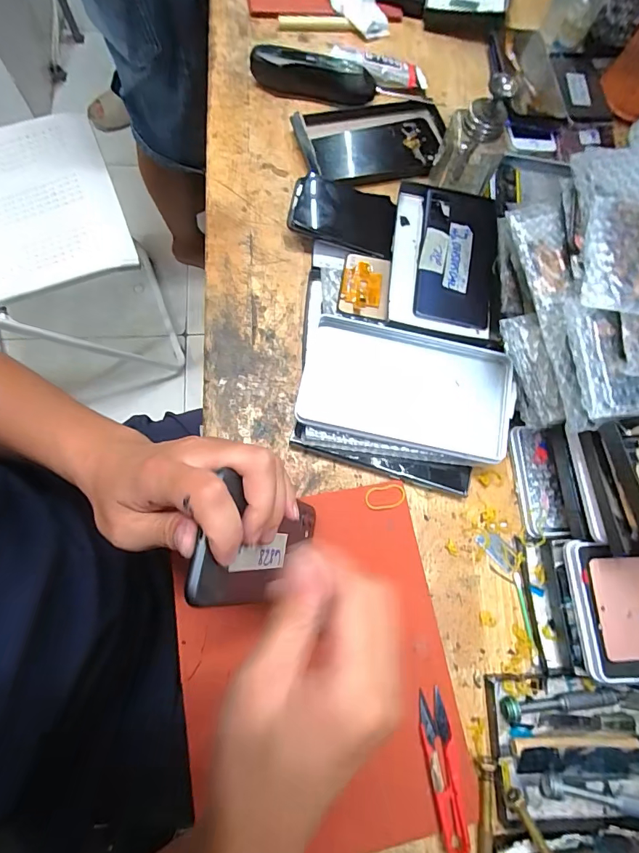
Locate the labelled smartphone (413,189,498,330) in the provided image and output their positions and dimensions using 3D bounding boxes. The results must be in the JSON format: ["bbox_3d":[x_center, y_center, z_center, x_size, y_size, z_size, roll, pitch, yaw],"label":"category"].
[{"bbox_3d":[0.139,-0.172,0.424,0.075,0.008,0.154,11,73,-1],"label":"labelled smartphone"}]

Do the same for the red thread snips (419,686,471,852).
[{"bbox_3d":[0.093,0.256,0.317,0.023,0.012,0.102,-7,74,-6],"label":"red thread snips"}]

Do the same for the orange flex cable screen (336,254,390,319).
[{"bbox_3d":[0.045,-0.137,0.417,0.047,0.006,0.073,10,73,-1],"label":"orange flex cable screen"}]

